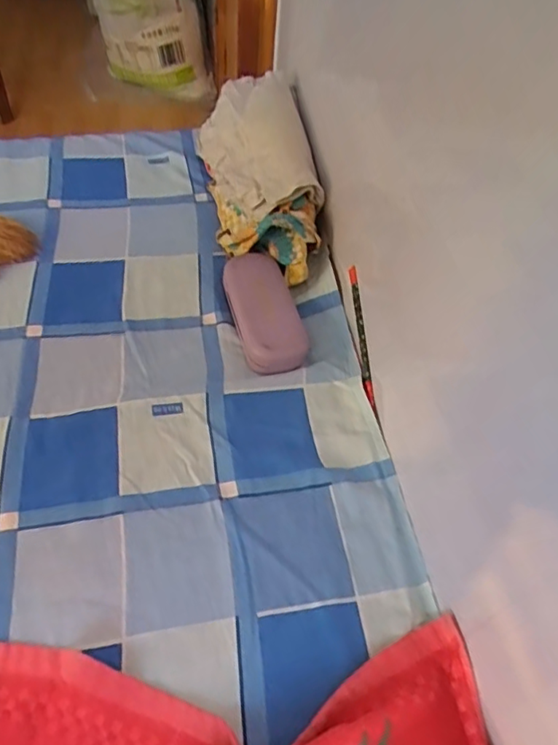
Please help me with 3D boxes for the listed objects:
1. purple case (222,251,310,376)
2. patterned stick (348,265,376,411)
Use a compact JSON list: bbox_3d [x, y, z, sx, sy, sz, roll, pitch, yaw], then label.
[{"bbox_3d":[-0.018,-0.070,0.661,0.071,0.057,0.161,-11,54,-13],"label":"purple case"},{"bbox_3d":[0.090,-0.037,0.616,0.009,0.013,0.154,-7,88,-11],"label":"patterned stick"}]

